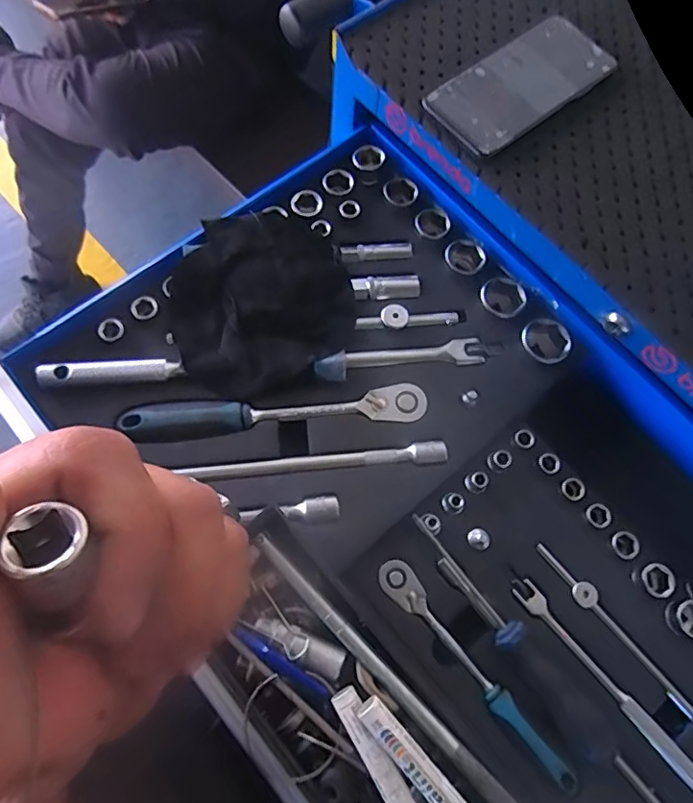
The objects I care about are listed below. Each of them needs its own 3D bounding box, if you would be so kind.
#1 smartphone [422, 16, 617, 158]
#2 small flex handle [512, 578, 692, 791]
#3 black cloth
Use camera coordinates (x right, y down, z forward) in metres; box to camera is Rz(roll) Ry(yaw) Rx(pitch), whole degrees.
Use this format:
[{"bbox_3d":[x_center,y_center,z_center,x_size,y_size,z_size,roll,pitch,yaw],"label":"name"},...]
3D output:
[{"bbox_3d":[0.145,-0.262,0.445,0.161,0.009,0.074,-38,77,-13],"label":"smartphone"},{"bbox_3d":[0.191,0.205,0.389,0.016,0.014,0.189,-39,78,-13],"label":"small flex handle"},{"bbox_3d":[-0.071,-0.084,0.454,0.151,0.021,0.153,-23,75,-9],"label":"black cloth"}]

